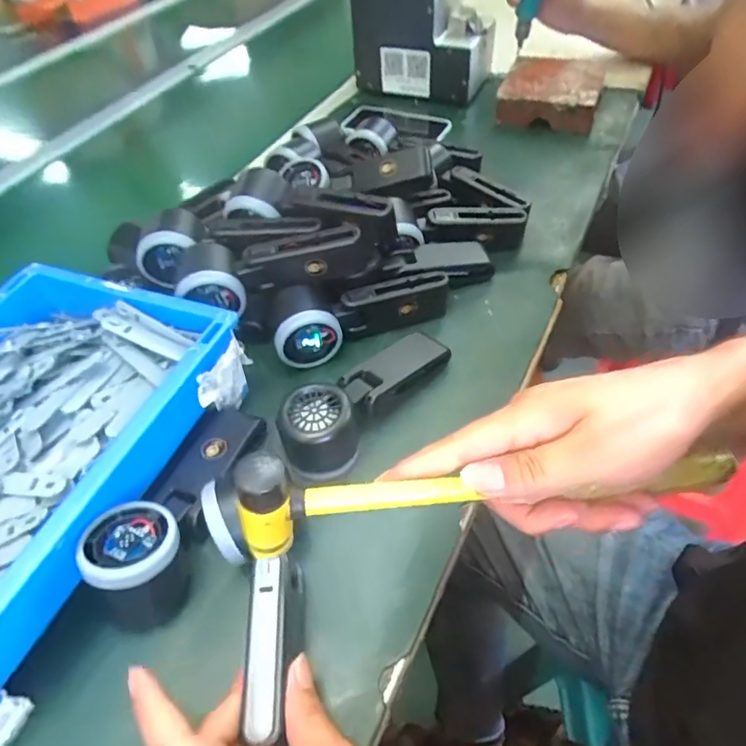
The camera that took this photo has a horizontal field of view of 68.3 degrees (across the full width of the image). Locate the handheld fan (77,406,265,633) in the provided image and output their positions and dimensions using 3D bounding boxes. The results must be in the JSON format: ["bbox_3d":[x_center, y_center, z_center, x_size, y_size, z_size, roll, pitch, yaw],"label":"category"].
[{"bbox_3d":[-0.134,0.084,0.383,0.055,0.063,0.162,9,51,14],"label":"handheld fan"}]

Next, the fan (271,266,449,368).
[{"bbox_3d":[-0.010,-0.061,0.498,0.167,0.058,0.055,-22,50,-13],"label":"fan"}]

